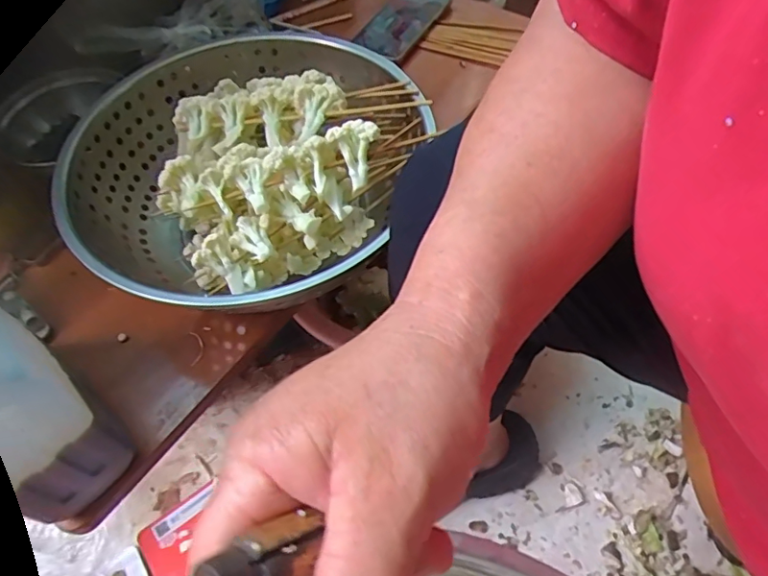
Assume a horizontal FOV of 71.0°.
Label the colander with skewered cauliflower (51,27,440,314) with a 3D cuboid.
[{"bbox_3d":[-0.130,-0.119,0.505,0.293,0.126,0.329,13,56,13],"label":"colander with skewered cauliflower"}]

